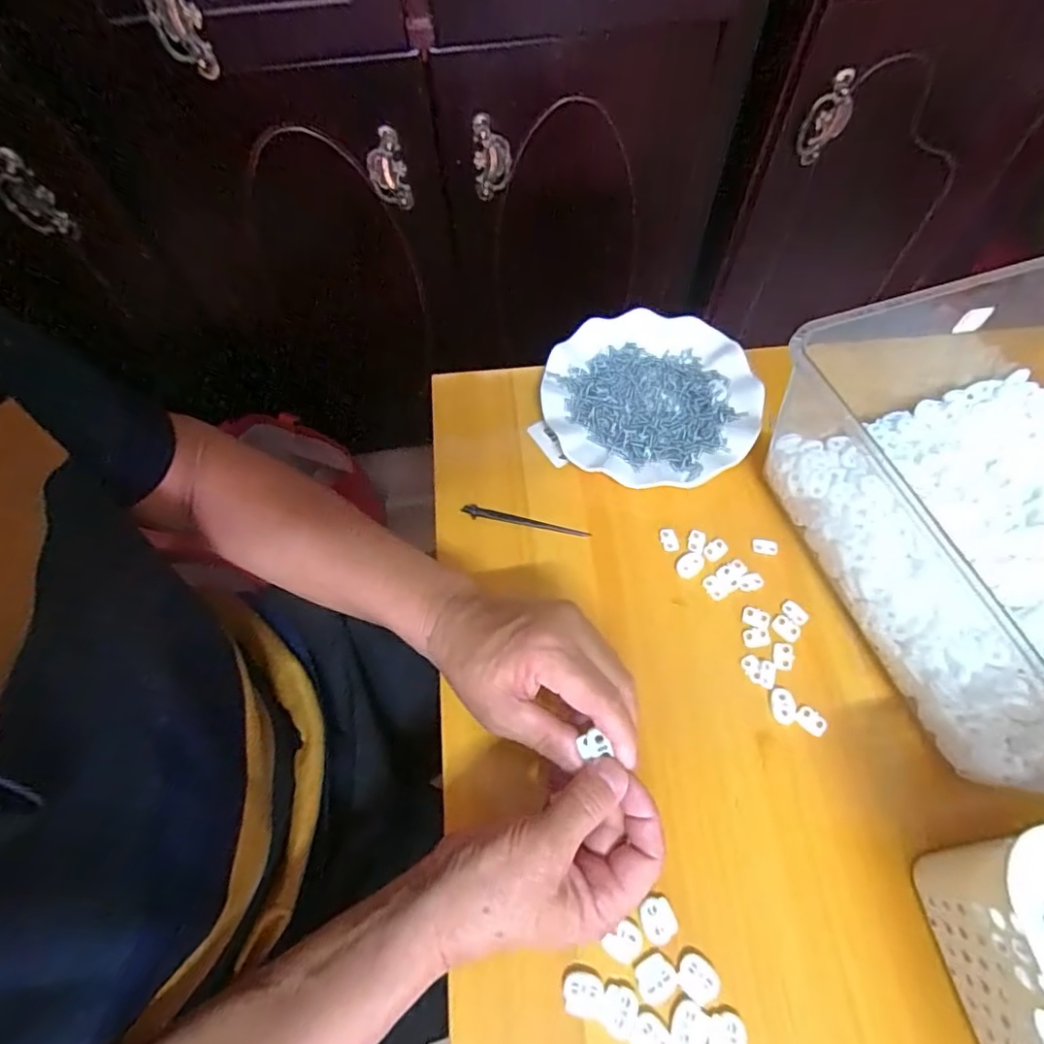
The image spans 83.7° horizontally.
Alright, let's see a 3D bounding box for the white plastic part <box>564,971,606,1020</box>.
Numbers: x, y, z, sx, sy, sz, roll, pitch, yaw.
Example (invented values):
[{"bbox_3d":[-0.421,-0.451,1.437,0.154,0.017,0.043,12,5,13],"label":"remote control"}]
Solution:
[{"bbox_3d":[0.034,0.265,0.326,0.021,0.004,0.021,14,64,8],"label":"white plastic part"}]

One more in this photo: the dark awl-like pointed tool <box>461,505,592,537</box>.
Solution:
[{"bbox_3d":[0.002,0.001,0.466,0.102,0.004,0.009,12,64,7],"label":"dark awl-like pointed tool"}]

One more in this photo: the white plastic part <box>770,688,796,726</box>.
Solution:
[{"bbox_3d":[0.179,0.126,0.397,0.016,0.004,0.023,0,63,0],"label":"white plastic part"}]

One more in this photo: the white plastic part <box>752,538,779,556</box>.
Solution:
[{"bbox_3d":[0.190,0.019,0.455,0.020,0.005,0.012,16,64,9],"label":"white plastic part"}]

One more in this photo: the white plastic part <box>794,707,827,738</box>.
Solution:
[{"bbox_3d":[0.196,0.134,0.394,0.020,0.004,0.014,37,69,18],"label":"white plastic part"}]

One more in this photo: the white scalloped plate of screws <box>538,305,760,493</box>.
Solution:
[{"bbox_3d":[0.112,-0.108,0.505,0.178,0.018,0.176,-12,63,-5],"label":"white scalloped plate of screws"}]

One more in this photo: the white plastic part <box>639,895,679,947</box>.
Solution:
[{"bbox_3d":[0.080,0.234,0.341,0.020,0.004,0.022,-25,65,-12],"label":"white plastic part"}]

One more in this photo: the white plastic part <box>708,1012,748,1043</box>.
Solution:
[{"bbox_3d":[0.112,0.282,0.317,0.021,0.004,0.024,16,64,8],"label":"white plastic part"}]

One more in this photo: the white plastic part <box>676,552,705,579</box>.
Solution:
[{"bbox_3d":[0.129,0.033,0.447,0.017,0.005,0.024,39,70,18],"label":"white plastic part"}]

